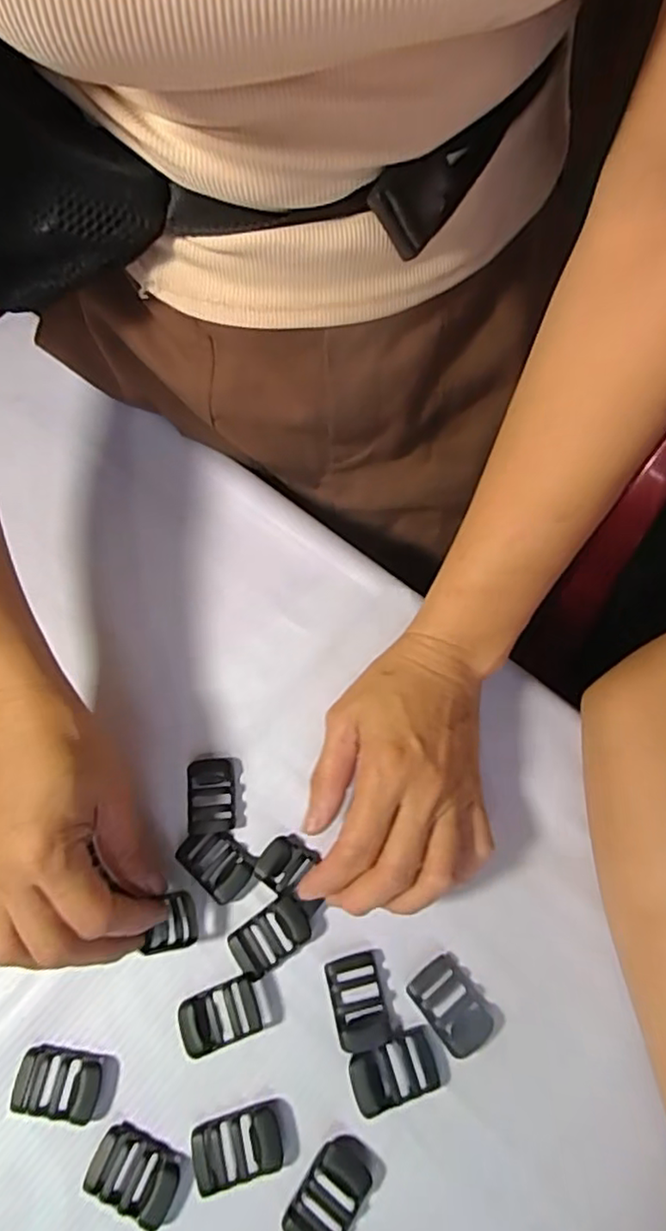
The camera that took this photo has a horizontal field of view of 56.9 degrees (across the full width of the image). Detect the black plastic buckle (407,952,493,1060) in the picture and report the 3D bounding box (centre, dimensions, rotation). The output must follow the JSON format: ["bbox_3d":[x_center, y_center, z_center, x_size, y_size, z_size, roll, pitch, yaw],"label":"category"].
[{"bbox_3d":[0.058,0.185,0.292,0.028,0.006,0.038,-36,70,-15],"label":"black plastic buckle"}]

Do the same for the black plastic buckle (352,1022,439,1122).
[{"bbox_3d":[0.027,0.208,0.280,0.040,0.007,0.023,-17,66,-7],"label":"black plastic buckle"}]

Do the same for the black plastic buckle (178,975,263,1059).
[{"bbox_3d":[-0.054,0.189,0.289,0.038,0.009,0.025,-19,67,-8],"label":"black plastic buckle"}]

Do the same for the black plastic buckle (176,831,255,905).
[{"bbox_3d":[-0.059,0.127,0.315,0.038,0.004,0.027,39,71,16],"label":"black plastic buckle"}]

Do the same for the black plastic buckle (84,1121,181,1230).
[{"bbox_3d":[-0.085,0.241,0.264,0.039,0.004,0.026,25,68,11],"label":"black plastic buckle"}]

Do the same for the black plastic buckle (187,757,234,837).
[{"bbox_3d":[-0.066,0.097,0.331,0.024,0.004,0.039,-7,65,-3],"label":"black plastic buckle"}]

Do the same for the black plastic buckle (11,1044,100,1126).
[{"bbox_3d":[-0.125,0.213,0.279,0.038,0.006,0.024,9,66,4],"label":"black plastic buckle"}]

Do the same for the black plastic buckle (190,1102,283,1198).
[{"bbox_3d":[-0.042,0.234,0.270,0.038,0.004,0.024,-13,66,-5],"label":"black plastic buckle"}]

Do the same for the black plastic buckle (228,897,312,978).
[{"bbox_3d":[-0.031,0.158,0.303,0.038,0.007,0.023,-32,69,-14],"label":"black plastic buckle"}]

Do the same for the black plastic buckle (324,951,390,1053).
[{"bbox_3d":[0.012,0.184,0.293,0.024,0.004,0.038,-12,66,-5],"label":"black plastic buckle"}]

